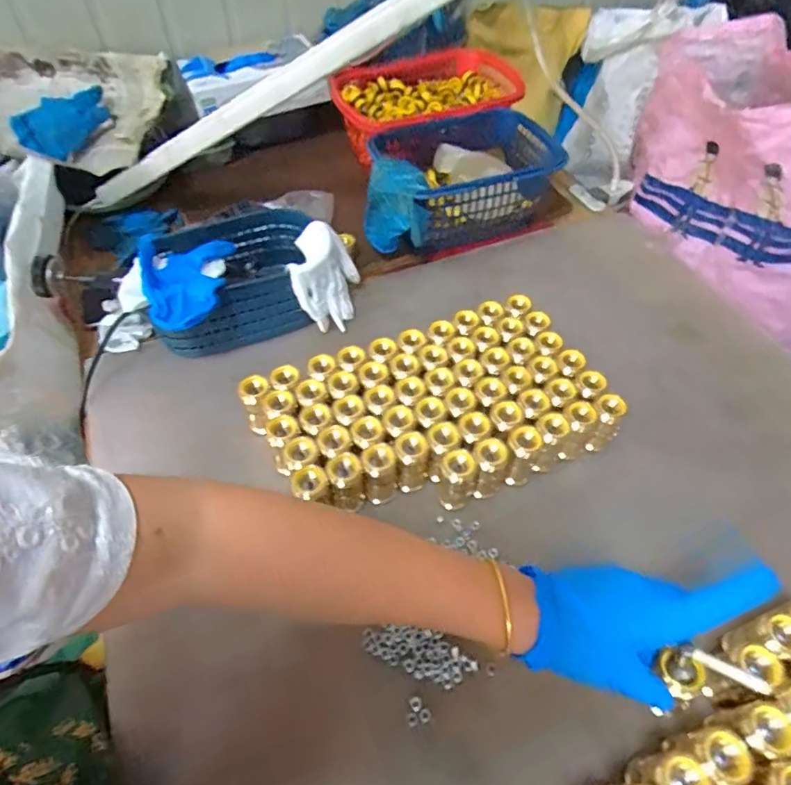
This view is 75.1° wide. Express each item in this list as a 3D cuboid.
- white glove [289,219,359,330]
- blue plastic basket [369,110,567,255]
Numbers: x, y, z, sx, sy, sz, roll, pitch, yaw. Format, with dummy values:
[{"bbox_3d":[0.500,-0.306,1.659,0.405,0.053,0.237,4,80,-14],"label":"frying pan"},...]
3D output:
[{"bbox_3d":[-0.086,-0.139,0.636,0.073,0.093,0.112,0,52,-1],"label":"white glove"},{"bbox_3d":[0.111,-0.311,0.753,0.245,0.109,0.177,-14,54,-11],"label":"blue plastic basket"}]

